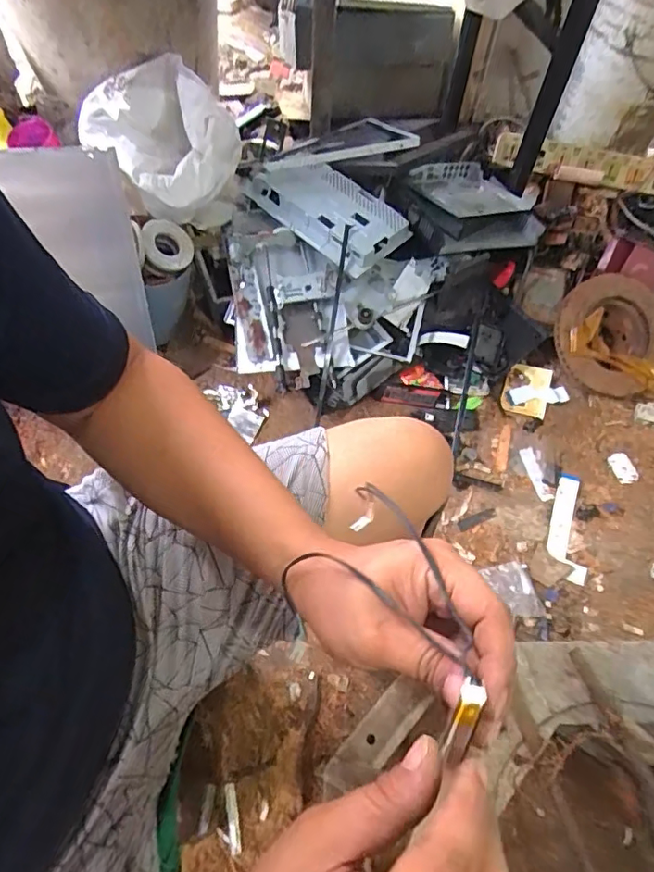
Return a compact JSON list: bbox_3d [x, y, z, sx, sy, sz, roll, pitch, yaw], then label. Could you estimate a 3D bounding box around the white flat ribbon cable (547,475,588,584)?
[{"bbox_3d":[0.442,0.165,0.992,0.066,0.008,0.208,15,59,6],"label":"white flat ribbon cable"}]

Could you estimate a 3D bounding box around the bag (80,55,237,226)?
[{"bbox_3d":[-0.329,-0.580,1.087,0.271,0.172,0.307,-25,63,-17],"label":"bag"}]

